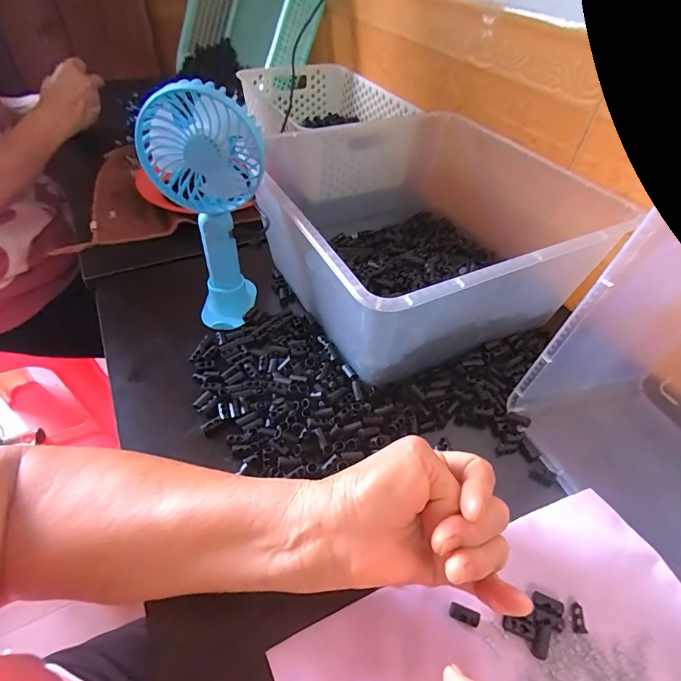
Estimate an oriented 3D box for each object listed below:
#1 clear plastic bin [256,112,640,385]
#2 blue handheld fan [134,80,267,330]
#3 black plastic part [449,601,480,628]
[{"bbox_3d":[0.062,-0.141,0.480,0.313,0.135,0.384,-19,50,-21],"label":"clear plastic bin"},{"bbox_3d":[-0.116,-0.111,0.383,0.094,0.208,0.056,-17,49,-20],"label":"blue handheld fan"},{"bbox_3d":[0.081,0.178,0.269,0.019,0.004,0.009,18,47,13],"label":"black plastic part"}]

